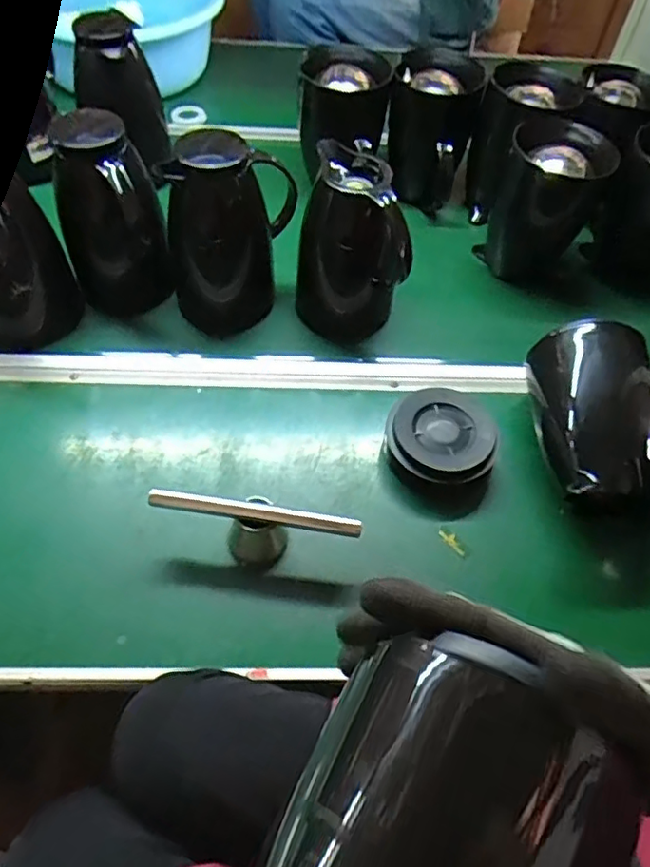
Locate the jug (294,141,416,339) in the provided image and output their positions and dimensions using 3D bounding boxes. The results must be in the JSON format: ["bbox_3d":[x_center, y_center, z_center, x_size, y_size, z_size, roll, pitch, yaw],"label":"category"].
[{"bbox_3d":[0.032,-0.222,0.736,0.125,0.191,0.120,2,56,-1],"label":"jug"}]

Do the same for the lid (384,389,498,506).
[{"bbox_3d":[0.130,0.005,0.673,0.119,0.047,0.122,1,56,-2],"label":"lid"}]

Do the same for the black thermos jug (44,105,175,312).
[{"bbox_3d":[-0.259,-0.262,0.732,0.122,0.189,0.152,-16,59,-13],"label":"black thermos jug"}]

